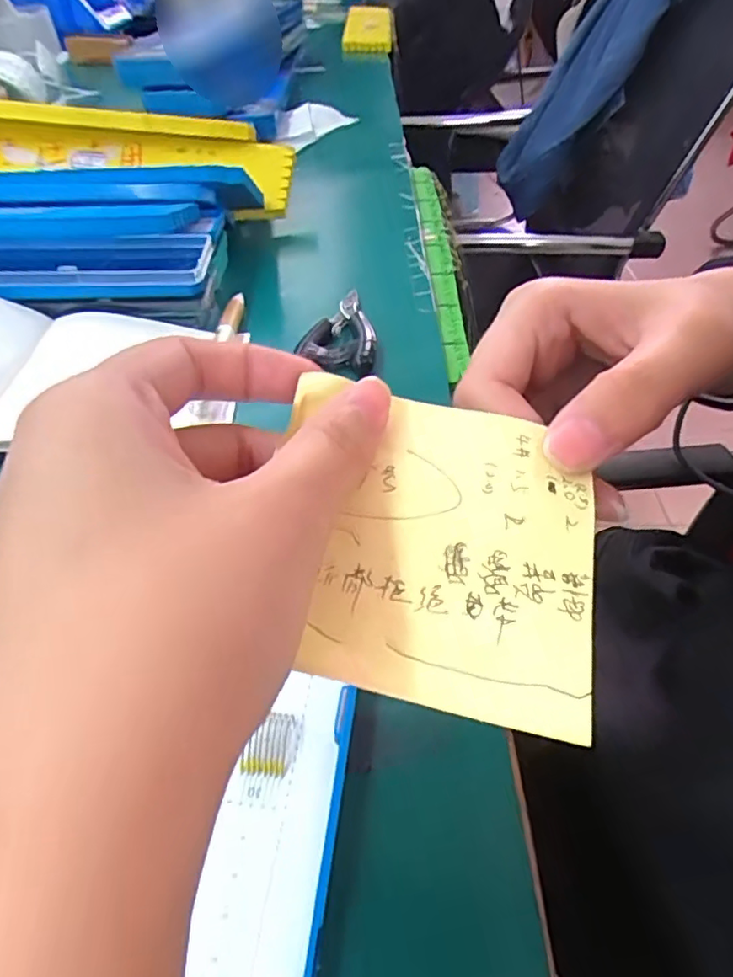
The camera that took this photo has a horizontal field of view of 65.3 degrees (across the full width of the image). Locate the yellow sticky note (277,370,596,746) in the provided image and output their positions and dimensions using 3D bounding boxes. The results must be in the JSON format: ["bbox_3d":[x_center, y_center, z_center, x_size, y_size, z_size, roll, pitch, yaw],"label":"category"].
[{"bbox_3d":[0.016,0.009,0.134,0.075,0.020,0.077,11,48,9],"label":"yellow sticky note"}]

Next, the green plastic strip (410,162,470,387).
[{"bbox_3d":[0.058,-0.190,0.453,0.021,0.007,0.329,0,47,-1],"label":"green plastic strip"}]

